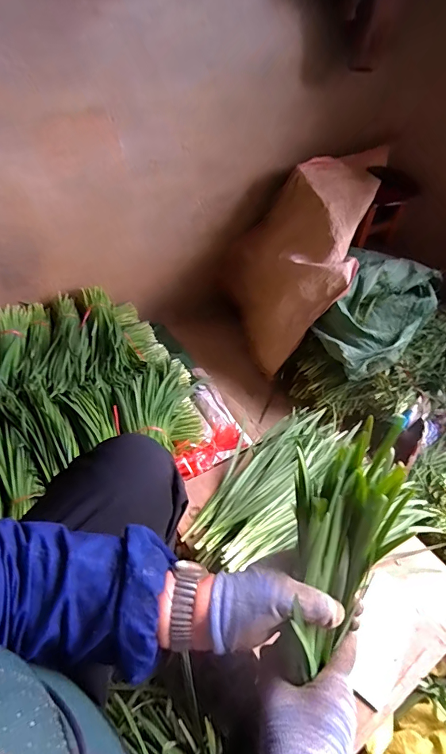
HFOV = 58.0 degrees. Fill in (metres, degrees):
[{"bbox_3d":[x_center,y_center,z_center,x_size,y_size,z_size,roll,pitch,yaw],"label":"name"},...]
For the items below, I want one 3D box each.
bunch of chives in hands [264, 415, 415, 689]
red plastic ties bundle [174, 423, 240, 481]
[{"bbox_3d":[0.103,0.157,0.366,0.103,0.066,0.240,18,88,14],"label":"bunch of chives in hands"},{"bbox_3d":[-0.027,0.144,0.798,0.142,0.040,0.049,-26,51,-30],"label":"red plastic ties bundle"}]

